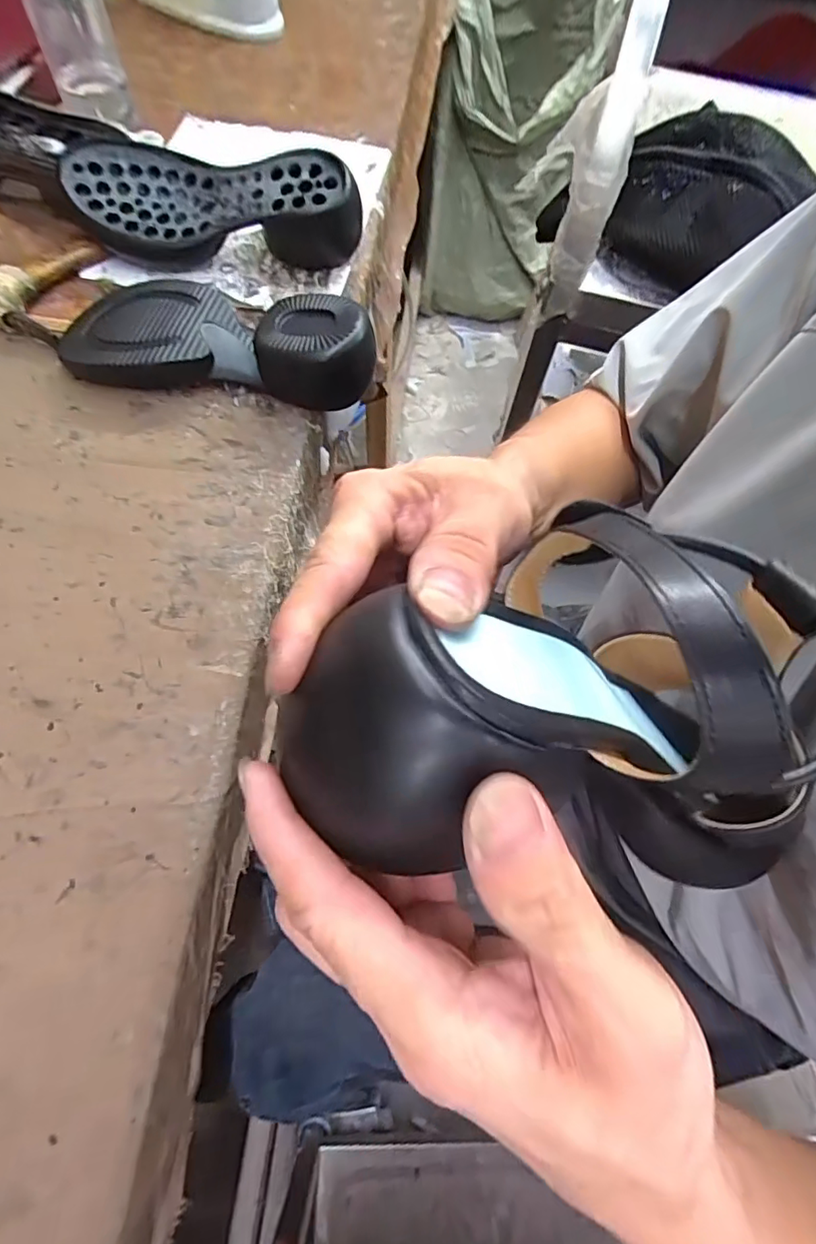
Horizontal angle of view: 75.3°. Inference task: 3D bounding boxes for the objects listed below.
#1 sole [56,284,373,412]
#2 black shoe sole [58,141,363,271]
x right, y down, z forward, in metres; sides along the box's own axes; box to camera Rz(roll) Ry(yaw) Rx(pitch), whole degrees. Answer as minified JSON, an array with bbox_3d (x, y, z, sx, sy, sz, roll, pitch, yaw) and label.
[{"bbox_3d":[-0.150,-0.234,0.427,0.248,0.061,0.102,4,66,-1],"label":"sole"},{"bbox_3d":[-0.171,-0.373,0.478,0.251,0.072,0.085,-2,66,-4],"label":"black shoe sole"}]

